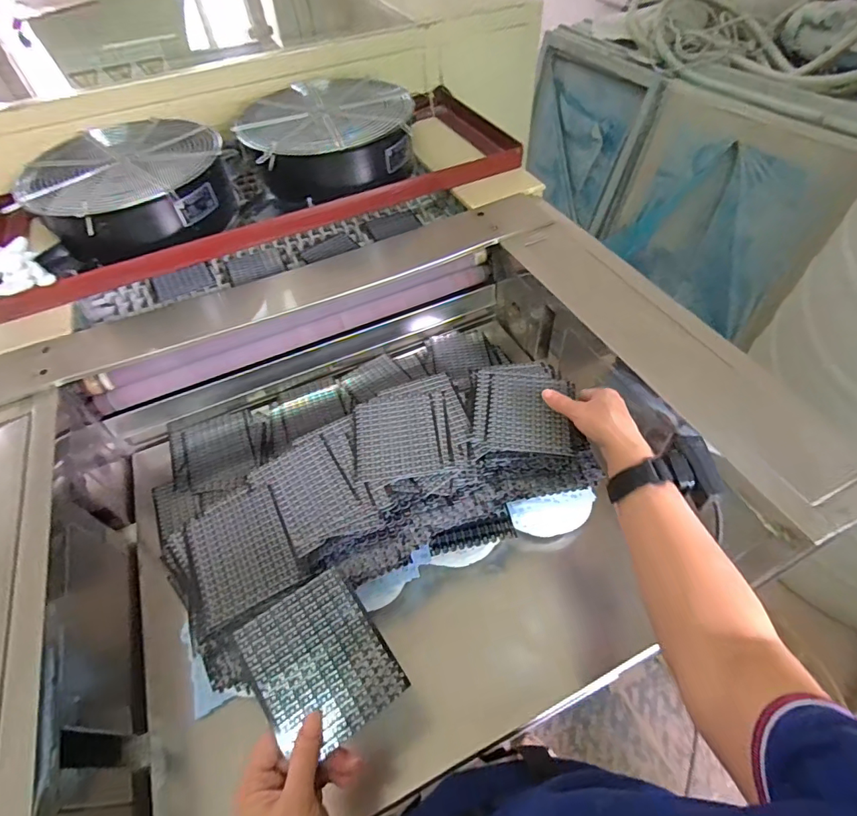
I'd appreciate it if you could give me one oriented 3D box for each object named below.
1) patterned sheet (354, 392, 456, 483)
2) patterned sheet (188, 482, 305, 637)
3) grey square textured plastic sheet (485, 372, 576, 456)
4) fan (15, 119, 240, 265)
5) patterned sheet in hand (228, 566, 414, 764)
[{"bbox_3d":[-0.032,0.032,0.578,0.115,0.005,0.117,-7,51,-1],"label":"patterned sheet"},{"bbox_3d":[-0.206,0.156,0.507,0.106,0.010,0.130,-26,55,-14],"label":"patterned sheet"},{"bbox_3d":[0.127,0.003,0.586,0.099,0.006,0.118,4,52,9],"label":"grey square textured plastic sheet"},{"bbox_3d":[-0.494,-0.368,0.806,0.294,0.127,0.273,-16,52,-7],"label":"fan"},{"bbox_3d":[-0.090,0.209,0.388,0.100,0.006,0.117,-31,71,-22],"label":"patterned sheet in hand"}]

